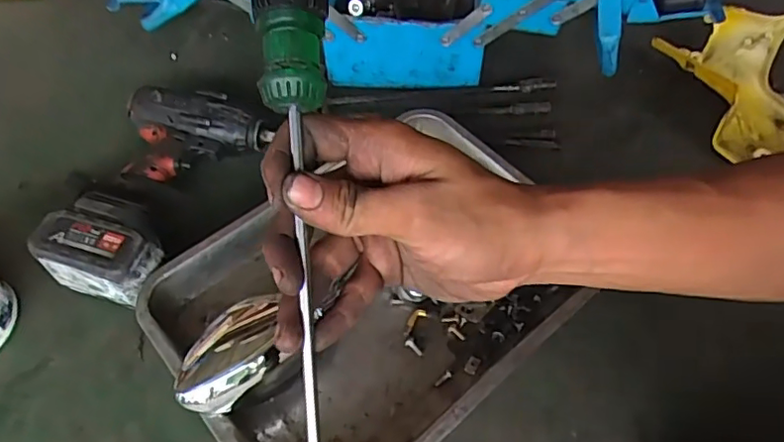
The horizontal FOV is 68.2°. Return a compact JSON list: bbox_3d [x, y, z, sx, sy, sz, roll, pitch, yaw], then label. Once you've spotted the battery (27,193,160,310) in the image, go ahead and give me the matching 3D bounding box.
[{"bbox_3d":[-0.280,0.030,0.583,0.112,0.075,0.082,14,55,10],"label":"battery"}]

